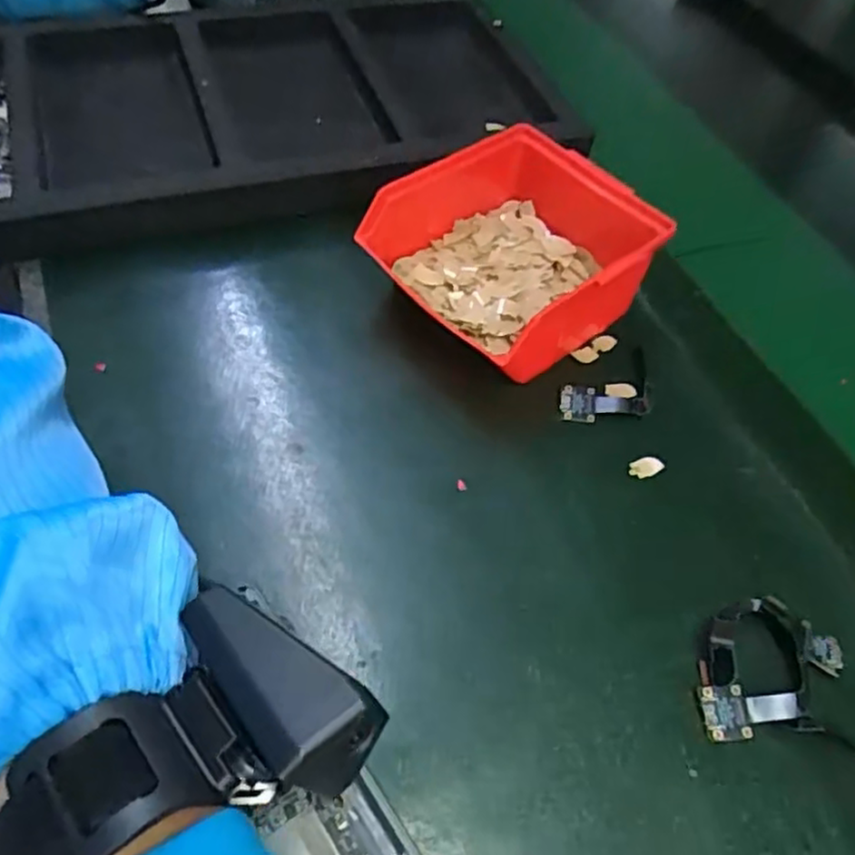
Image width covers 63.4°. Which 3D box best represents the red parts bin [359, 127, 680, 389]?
[{"bbox_3d":[0.048,-0.096,0.393,0.135,0.068,0.122,-30,64,-26],"label":"red parts bin"}]

